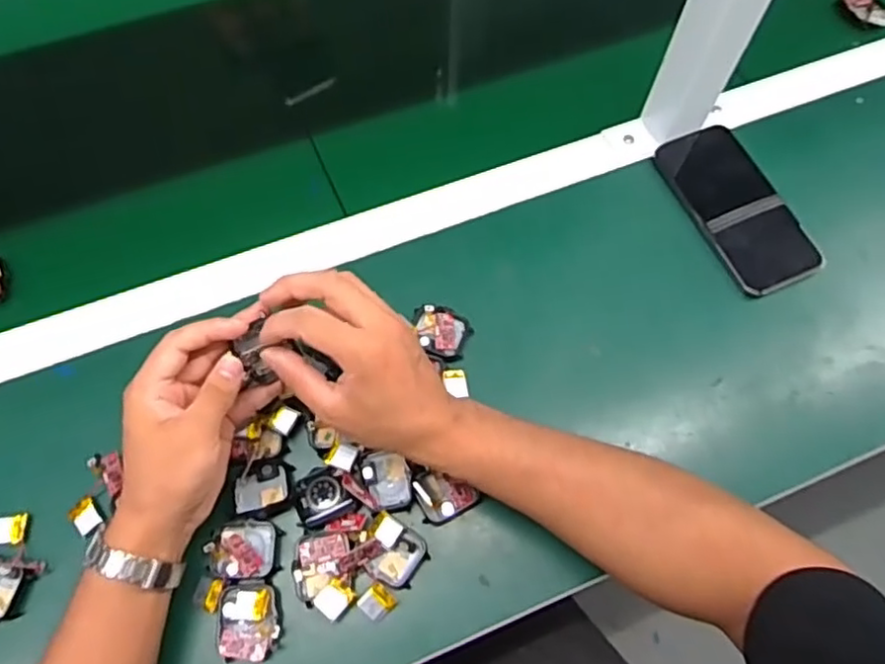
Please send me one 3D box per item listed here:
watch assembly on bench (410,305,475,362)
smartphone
[{"bbox_3d":[-0.001,-0.001,0.514,0.046,0.010,0.039,21,68,8],"label":"watch assembly on bench"},{"bbox_3d":[0.258,-0.110,0.567,0.082,0.014,0.157,-21,68,-9],"label":"smartphone"}]

